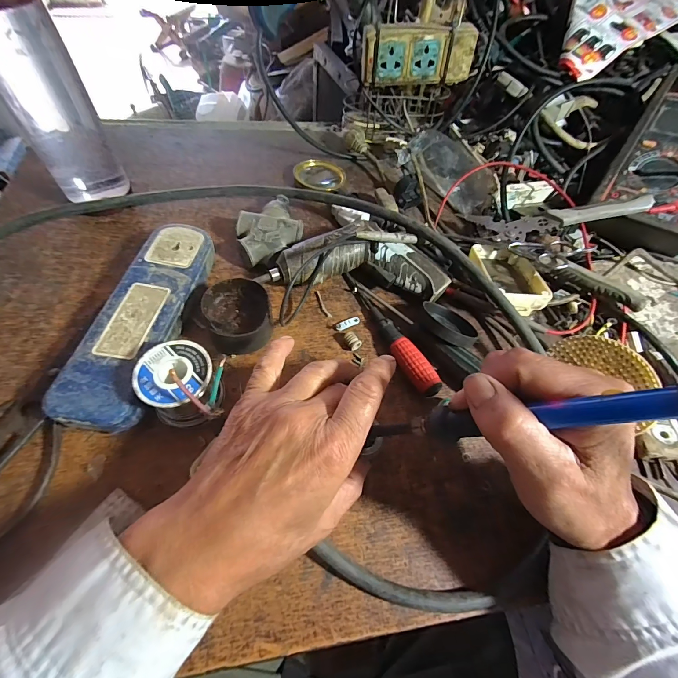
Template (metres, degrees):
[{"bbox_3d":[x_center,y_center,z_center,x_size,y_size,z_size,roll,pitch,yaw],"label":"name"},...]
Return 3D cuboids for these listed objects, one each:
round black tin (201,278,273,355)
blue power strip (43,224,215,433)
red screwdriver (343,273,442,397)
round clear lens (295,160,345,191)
[{"bbox_3d":[-0.090,-0.017,0.300,0.055,0.041,0.064,-16,61,-13],"label":"round black tin"},{"bbox_3d":[-0.166,-0.020,0.290,0.060,0.030,0.199,8,58,1],"label":"blue power strip"},{"bbox_3d":[0.043,-0.011,0.319,0.021,0.018,0.155,-25,64,-18],"label":"red screwdriver"},{"bbox_3d":[-0.025,-0.212,0.432,0.066,0.016,0.051,1,59,-4],"label":"round clear lens"}]

